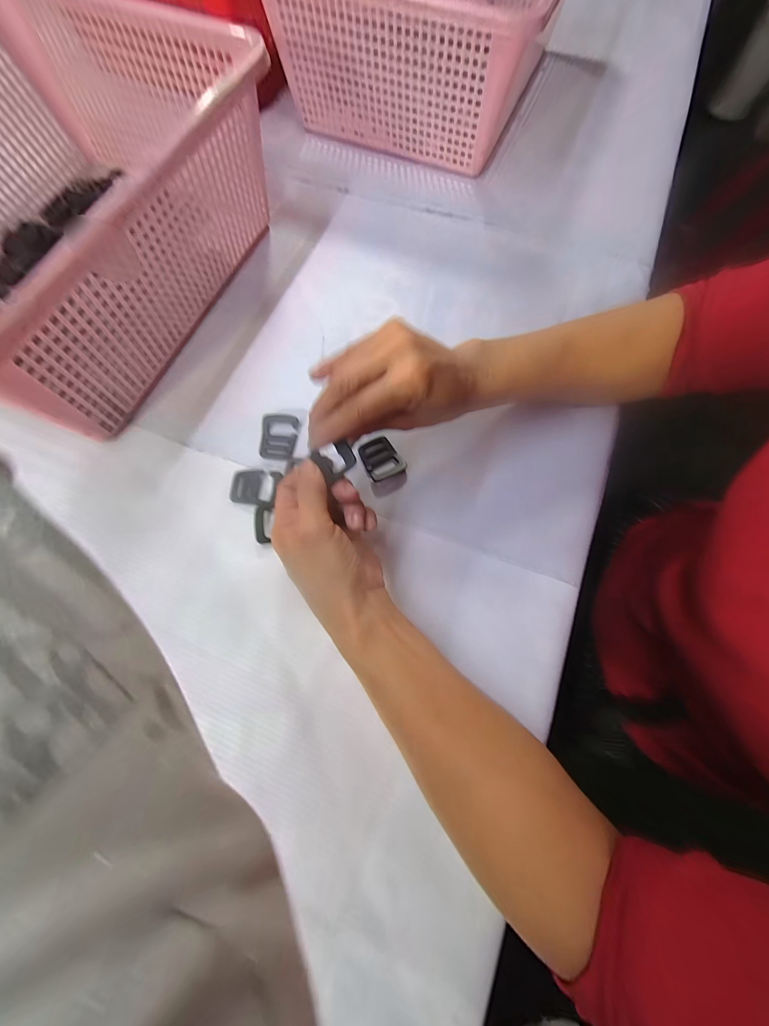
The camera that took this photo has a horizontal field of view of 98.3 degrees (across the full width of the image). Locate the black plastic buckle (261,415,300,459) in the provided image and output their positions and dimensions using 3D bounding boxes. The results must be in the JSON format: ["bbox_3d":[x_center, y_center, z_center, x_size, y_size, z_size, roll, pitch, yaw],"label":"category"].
[{"bbox_3d":[-0.096,-0.070,0.304,0.032,0.005,0.043,-1,74,-1],"label":"black plastic buckle"}]

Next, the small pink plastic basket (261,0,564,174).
[{"bbox_3d":[0.060,-0.622,0.403,0.306,0.128,0.392,21,75,5],"label":"small pink plastic basket"}]

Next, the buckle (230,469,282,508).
[{"bbox_3d":[-0.114,-0.023,0.290,0.040,0.004,0.033,8,74,2],"label":"buckle"}]

